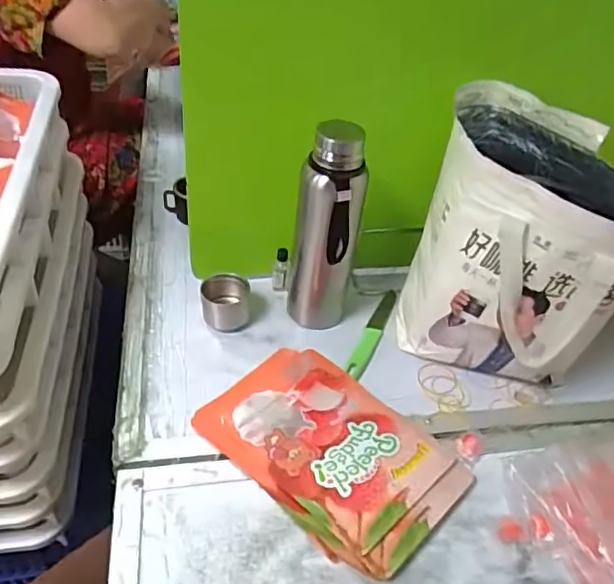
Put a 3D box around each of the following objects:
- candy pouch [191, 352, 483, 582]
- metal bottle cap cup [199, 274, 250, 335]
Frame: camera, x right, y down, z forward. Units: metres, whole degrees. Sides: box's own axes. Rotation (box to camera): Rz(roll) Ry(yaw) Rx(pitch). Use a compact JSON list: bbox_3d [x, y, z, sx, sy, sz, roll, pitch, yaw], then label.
[{"bbox_3d":[0.024,0.161,0.612,0.262,0.029,0.170,34,48,27],"label":"candy pouch"},{"bbox_3d":[-0.104,0.011,0.742,0.058,0.059,0.067,1,42,-6],"label":"metal bottle cap cup"}]

